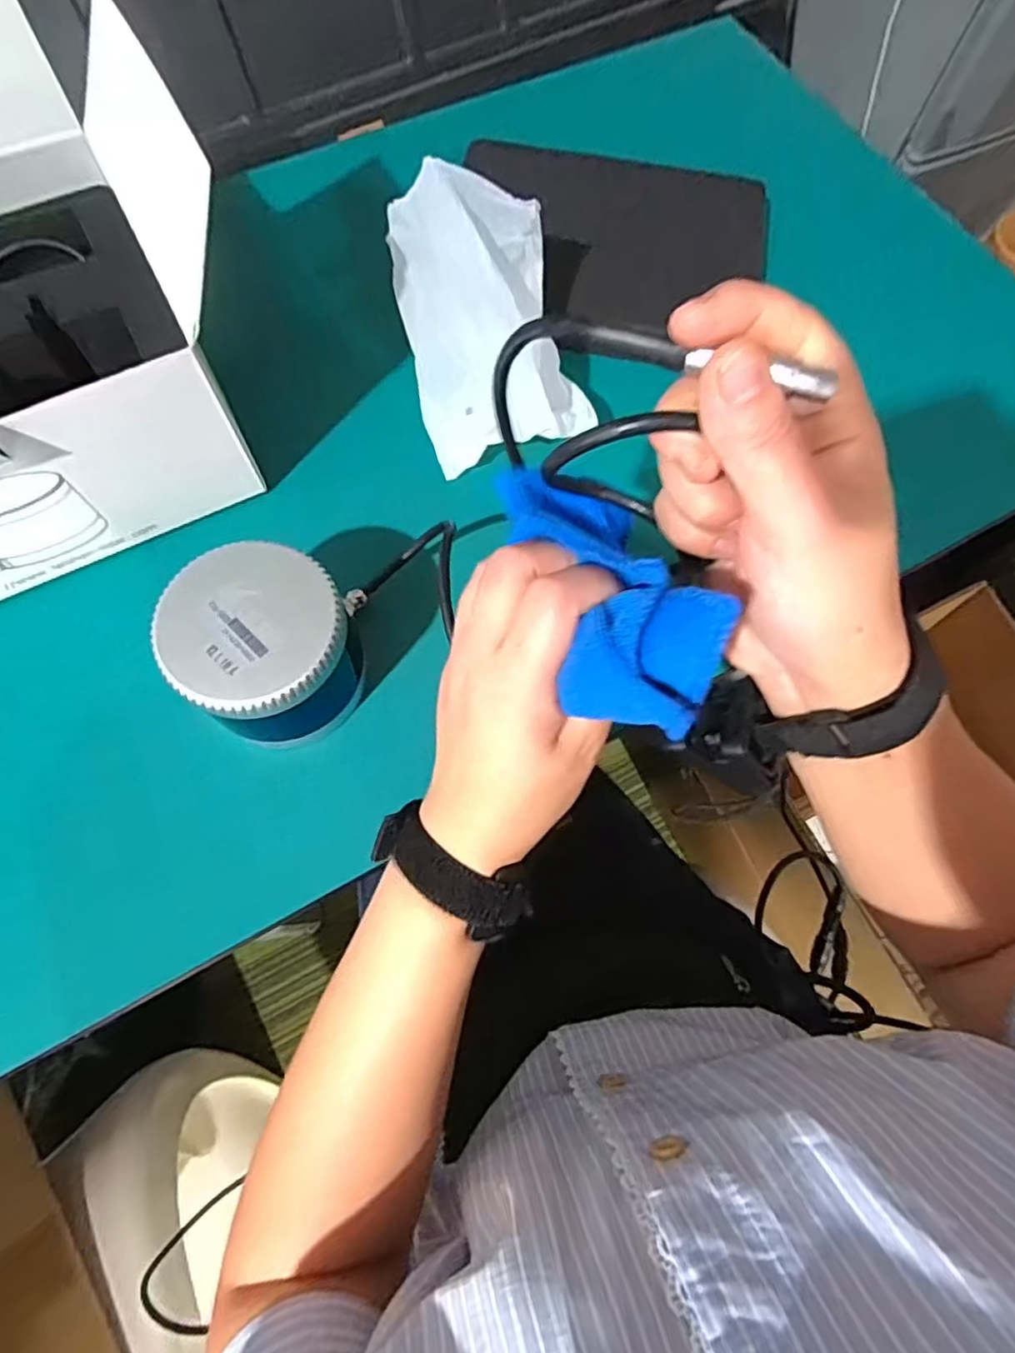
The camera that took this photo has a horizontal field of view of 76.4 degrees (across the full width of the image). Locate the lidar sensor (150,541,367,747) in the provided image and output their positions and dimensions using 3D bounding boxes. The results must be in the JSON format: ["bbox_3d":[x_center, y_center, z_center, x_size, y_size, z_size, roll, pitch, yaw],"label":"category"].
[{"bbox_3d":[-0.136,-0.020,0.385,0.097,0.080,0.105,0,70,-1],"label":"lidar sensor"}]

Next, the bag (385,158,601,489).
[{"bbox_3d":[-0.014,-0.247,0.441,0.105,0.125,0.164,-12,71,-6],"label":"bag"}]

